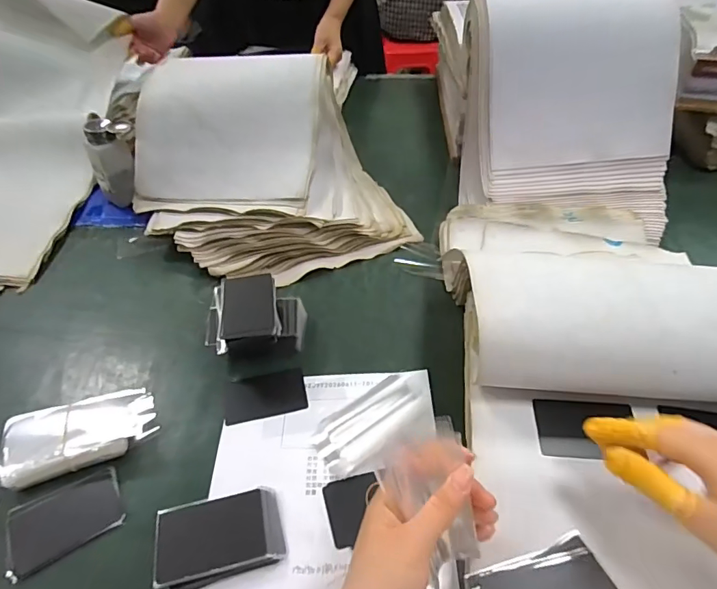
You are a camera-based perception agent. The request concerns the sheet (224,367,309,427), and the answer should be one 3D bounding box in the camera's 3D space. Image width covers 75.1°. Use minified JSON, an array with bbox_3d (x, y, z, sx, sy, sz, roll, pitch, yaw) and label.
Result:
[{"bbox_3d":[-0.096,0.106,0.491,0.081,0.006,0.053,-10,47,-7],"label":"sheet"}]

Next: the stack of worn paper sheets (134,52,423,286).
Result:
[{"bbox_3d":[-0.133,-0.188,0.661,0.346,0.177,0.302,-18,49,-13],"label":"stack of worn paper sheets"}]

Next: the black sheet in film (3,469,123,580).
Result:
[{"bbox_3d":[-0.258,0.198,0.412,0.091,0.007,0.060,-24,50,-19],"label":"black sheet in film"}]

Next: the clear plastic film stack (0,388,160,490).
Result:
[{"bbox_3d":[-0.268,0.133,0.450,0.124,0.031,0.070,-19,49,-14],"label":"clear plastic film stack"}]

